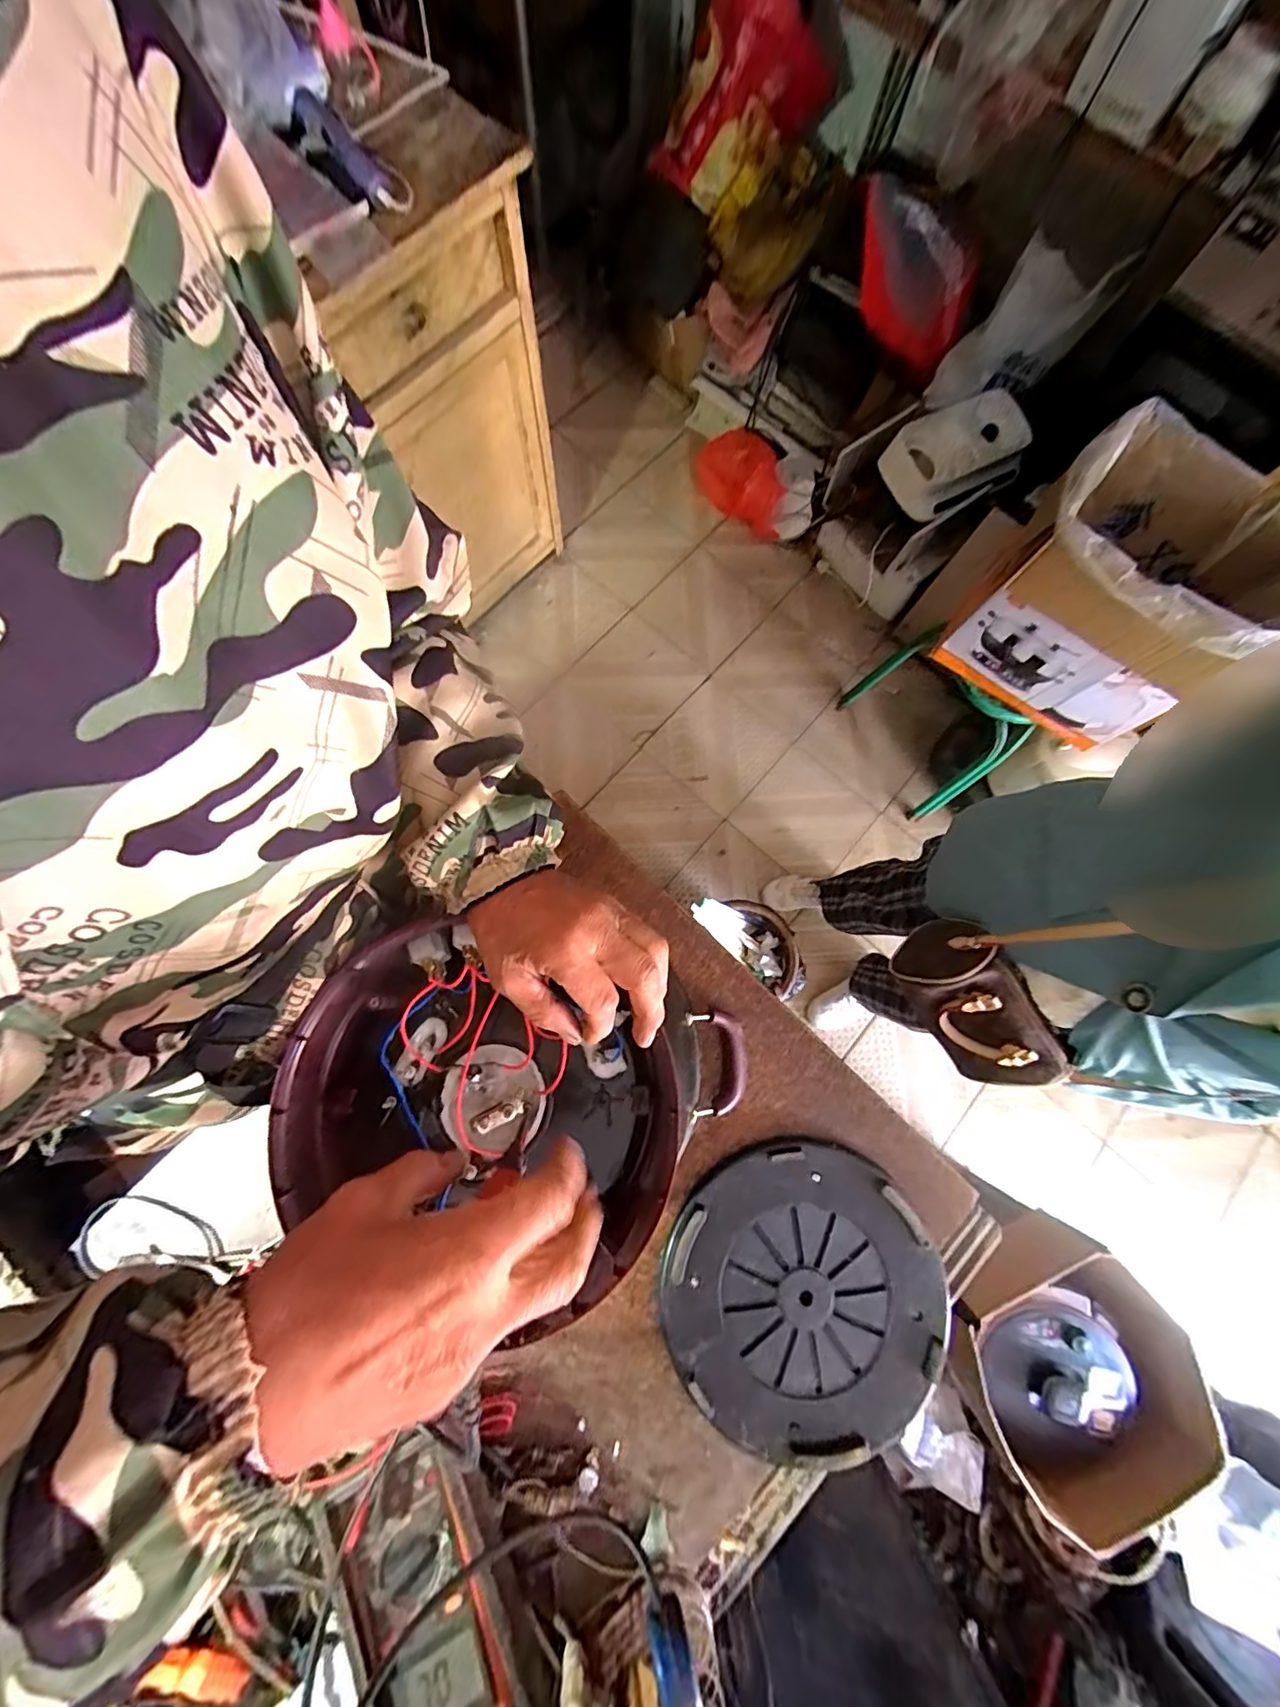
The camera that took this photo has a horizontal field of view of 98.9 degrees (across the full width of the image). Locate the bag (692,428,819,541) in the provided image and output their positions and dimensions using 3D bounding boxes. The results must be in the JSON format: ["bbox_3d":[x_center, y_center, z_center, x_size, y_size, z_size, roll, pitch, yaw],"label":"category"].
[{"bbox_3d":[0.279,-0.895,1.313,0.332,0.152,0.123,32,79,5],"label":"bag"}]

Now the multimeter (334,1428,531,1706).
[{"bbox_3d":[-0.153,0.562,0.409,0.109,0.054,0.195,-20,80,-6],"label":"multimeter"}]

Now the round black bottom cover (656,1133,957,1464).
[{"bbox_3d":[0.150,0.403,0.499,0.247,0.016,0.248,0,80,0],"label":"round black bottom cover"}]

